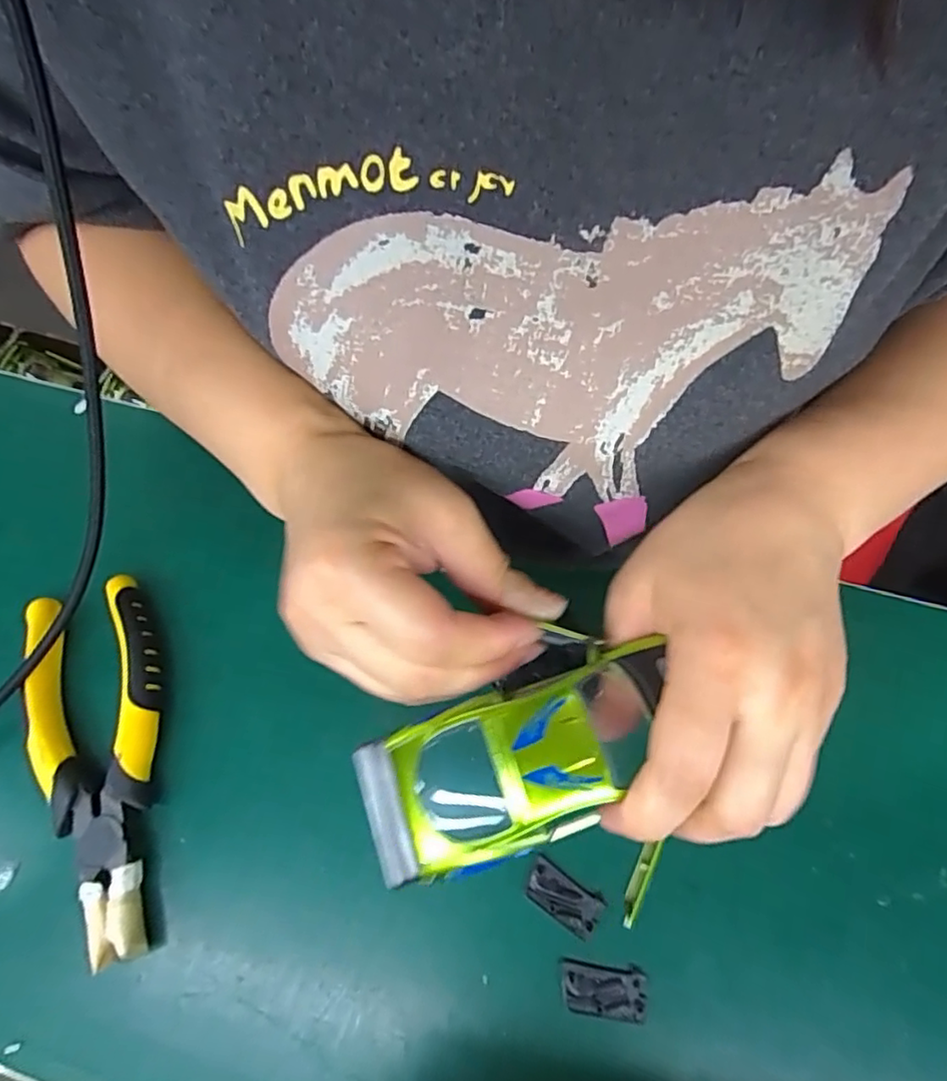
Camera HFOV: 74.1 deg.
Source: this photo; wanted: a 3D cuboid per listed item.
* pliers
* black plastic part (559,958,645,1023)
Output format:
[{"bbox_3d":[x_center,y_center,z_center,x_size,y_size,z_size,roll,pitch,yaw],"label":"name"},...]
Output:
[{"bbox_3d":[-0.169,0.097,0.283,0.056,0.018,0.162,-13,67,-6],"label":"pliers"},{"bbox_3d":[0.052,0.182,0.253,0.032,0.007,0.017,5,67,2],"label":"black plastic part"}]

